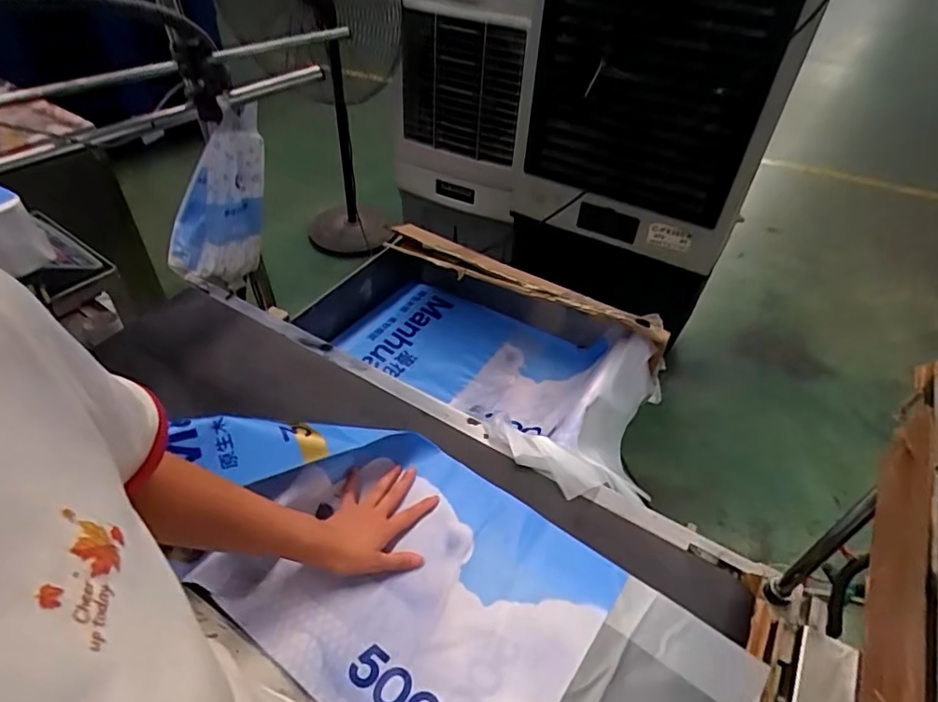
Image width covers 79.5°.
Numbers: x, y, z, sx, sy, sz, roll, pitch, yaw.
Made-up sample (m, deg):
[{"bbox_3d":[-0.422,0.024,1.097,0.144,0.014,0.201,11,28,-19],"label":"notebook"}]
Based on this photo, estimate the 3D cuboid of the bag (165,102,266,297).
[{"bbox_3d":[-0.420,-0.260,0.999,0.086,0.335,0.151,36,28,29],"label":"bag"}]

